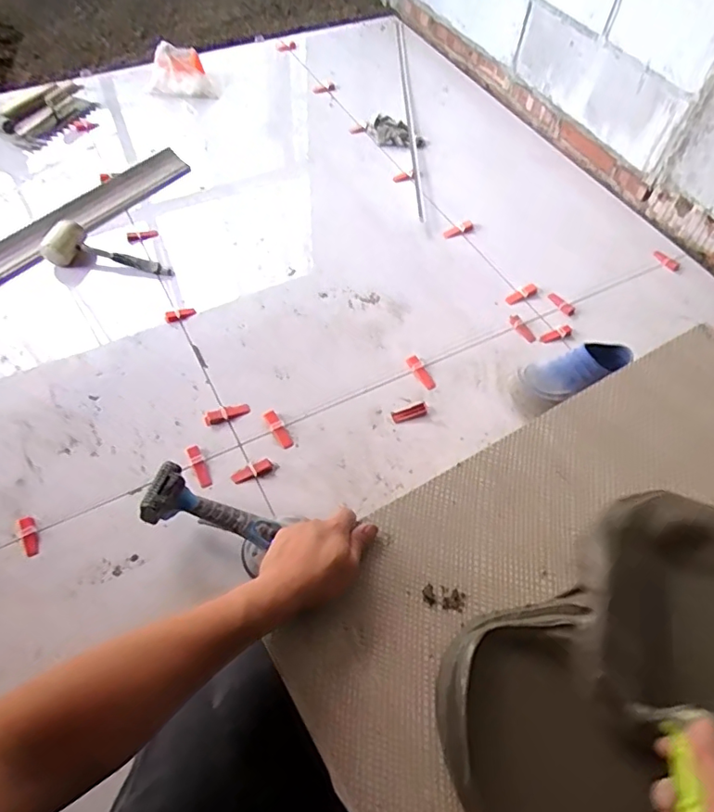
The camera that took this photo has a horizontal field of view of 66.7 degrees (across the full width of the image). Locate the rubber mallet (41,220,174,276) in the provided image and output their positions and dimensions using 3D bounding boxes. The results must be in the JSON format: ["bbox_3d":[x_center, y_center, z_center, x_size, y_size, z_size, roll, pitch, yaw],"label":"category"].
[{"bbox_3d":[-0.591,-0.364,1.315,0.296,0.083,0.098,17,57,-9],"label":"rubber mallet"}]

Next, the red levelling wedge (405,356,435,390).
[{"bbox_3d":[0.136,-0.071,1.151,0.031,0.014,0.086,-27,62,-19],"label":"red levelling wedge"}]

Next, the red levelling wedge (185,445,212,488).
[{"bbox_3d":[-0.294,0.112,1.012,0.022,0.013,0.089,-23,61,-17],"label":"red levelling wedge"}]

